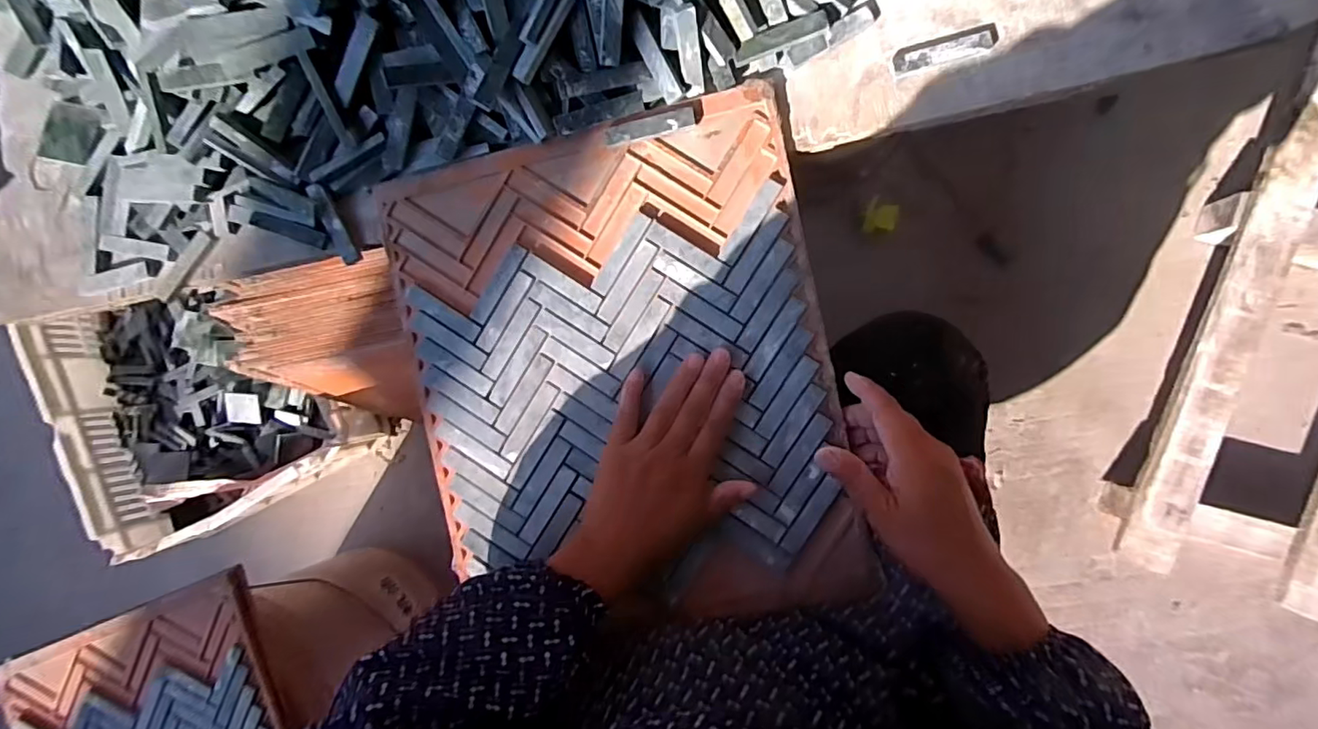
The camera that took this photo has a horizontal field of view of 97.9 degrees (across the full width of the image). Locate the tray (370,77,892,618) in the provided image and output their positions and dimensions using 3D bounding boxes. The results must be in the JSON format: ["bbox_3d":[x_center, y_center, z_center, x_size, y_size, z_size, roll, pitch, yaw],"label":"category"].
[{"bbox_3d":[-0.027,0.012,0.410,0.292,0.032,0.349,-12,87,7],"label":"tray"}]

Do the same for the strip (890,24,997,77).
[{"bbox_3d":[0.186,-0.205,0.373,0.065,0.009,0.020,-12,87,7],"label":"strip"}]

